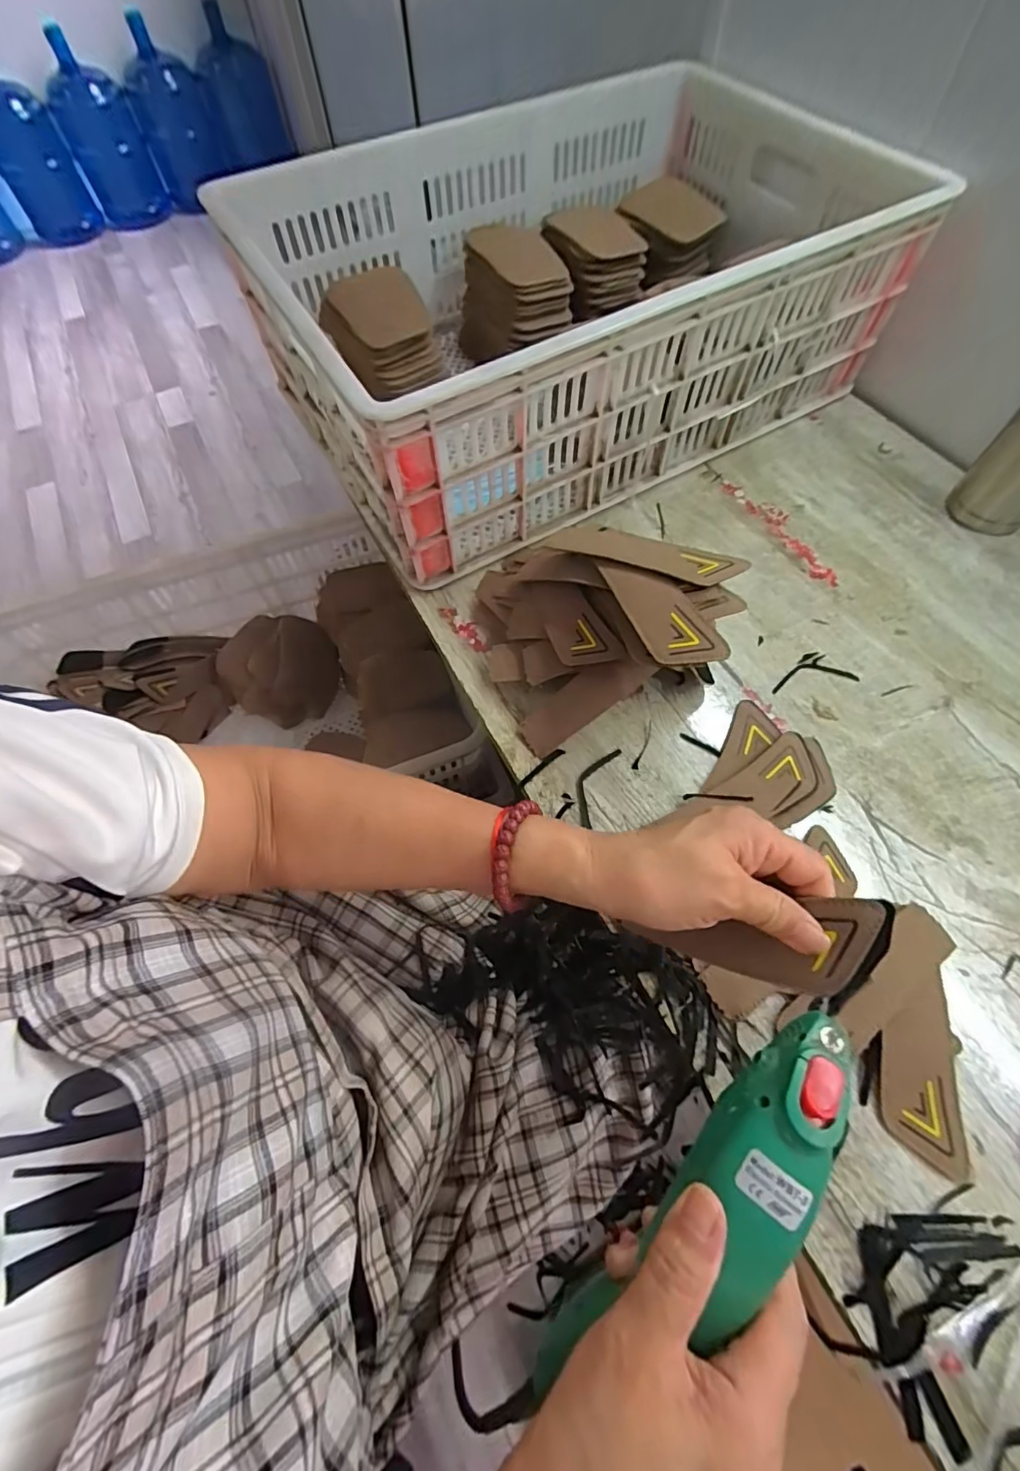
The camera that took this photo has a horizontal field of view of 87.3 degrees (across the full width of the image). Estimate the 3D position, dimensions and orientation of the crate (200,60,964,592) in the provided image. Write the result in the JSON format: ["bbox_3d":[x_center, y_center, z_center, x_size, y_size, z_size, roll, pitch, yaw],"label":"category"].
[{"bbox_3d":[0.068,-0.495,0.601,0.651,0.189,0.458,-29,66,-13],"label":"crate"}]

